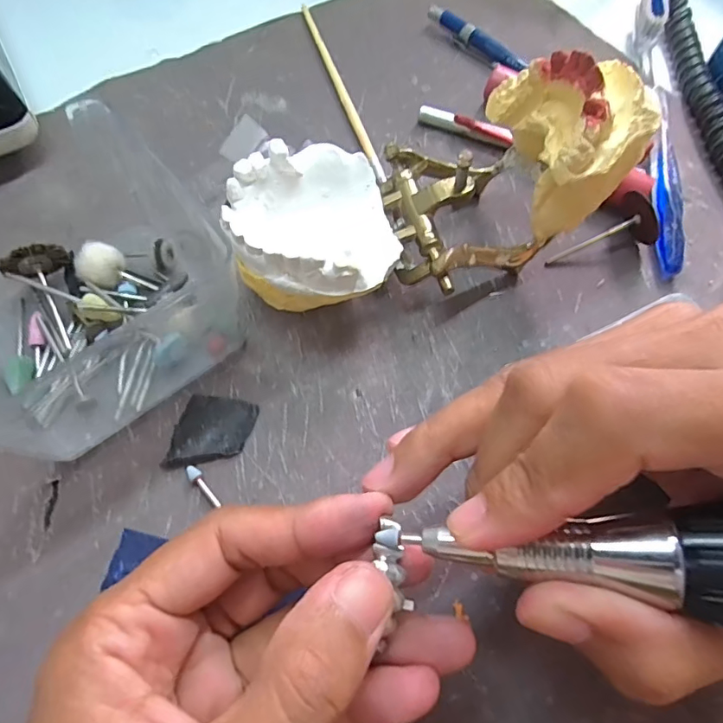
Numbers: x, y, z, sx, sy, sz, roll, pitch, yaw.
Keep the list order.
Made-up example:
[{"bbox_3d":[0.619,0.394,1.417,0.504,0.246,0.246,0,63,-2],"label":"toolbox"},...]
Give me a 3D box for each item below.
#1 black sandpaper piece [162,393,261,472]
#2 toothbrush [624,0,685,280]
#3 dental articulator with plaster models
[{"bbox_3d":[-0.057,0.027,0.193,0.028,0.006,0.030,13,66,5],"label":"black sandpaper piece"},{"bbox_3d":[0.150,-0.124,0.256,0.012,0.024,0.182,8,66,3],"label":"toothbrush"},{"bbox_3d":[0.023,-0.066,0.198,0.147,0.077,0.068,-18,67,-9],"label":"dental articulator with plaster models"}]

